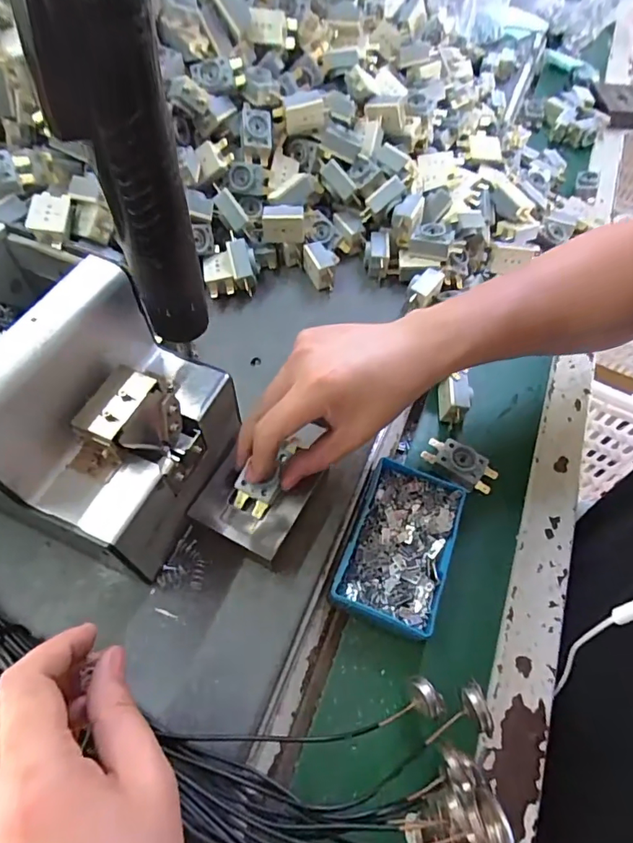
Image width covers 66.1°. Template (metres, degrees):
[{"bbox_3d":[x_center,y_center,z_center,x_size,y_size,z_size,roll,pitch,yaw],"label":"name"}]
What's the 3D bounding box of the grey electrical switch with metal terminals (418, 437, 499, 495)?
[{"bbox_3d":[0.118,0.035,0.401,0.059,0.025,0.026,30,61,15],"label":"grey electrical switch with metal terminals"}]

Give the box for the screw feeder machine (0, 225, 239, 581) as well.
[{"bbox_3d":[-0.157,-0.008,0.305,0.179,0.151,0.125,23,59,11],"label":"screw feeder machine"}]

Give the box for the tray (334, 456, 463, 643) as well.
[{"bbox_3d":[0.061,0.091,0.357,0.070,0.031,0.116,20,59,9],"label":"tray"}]

